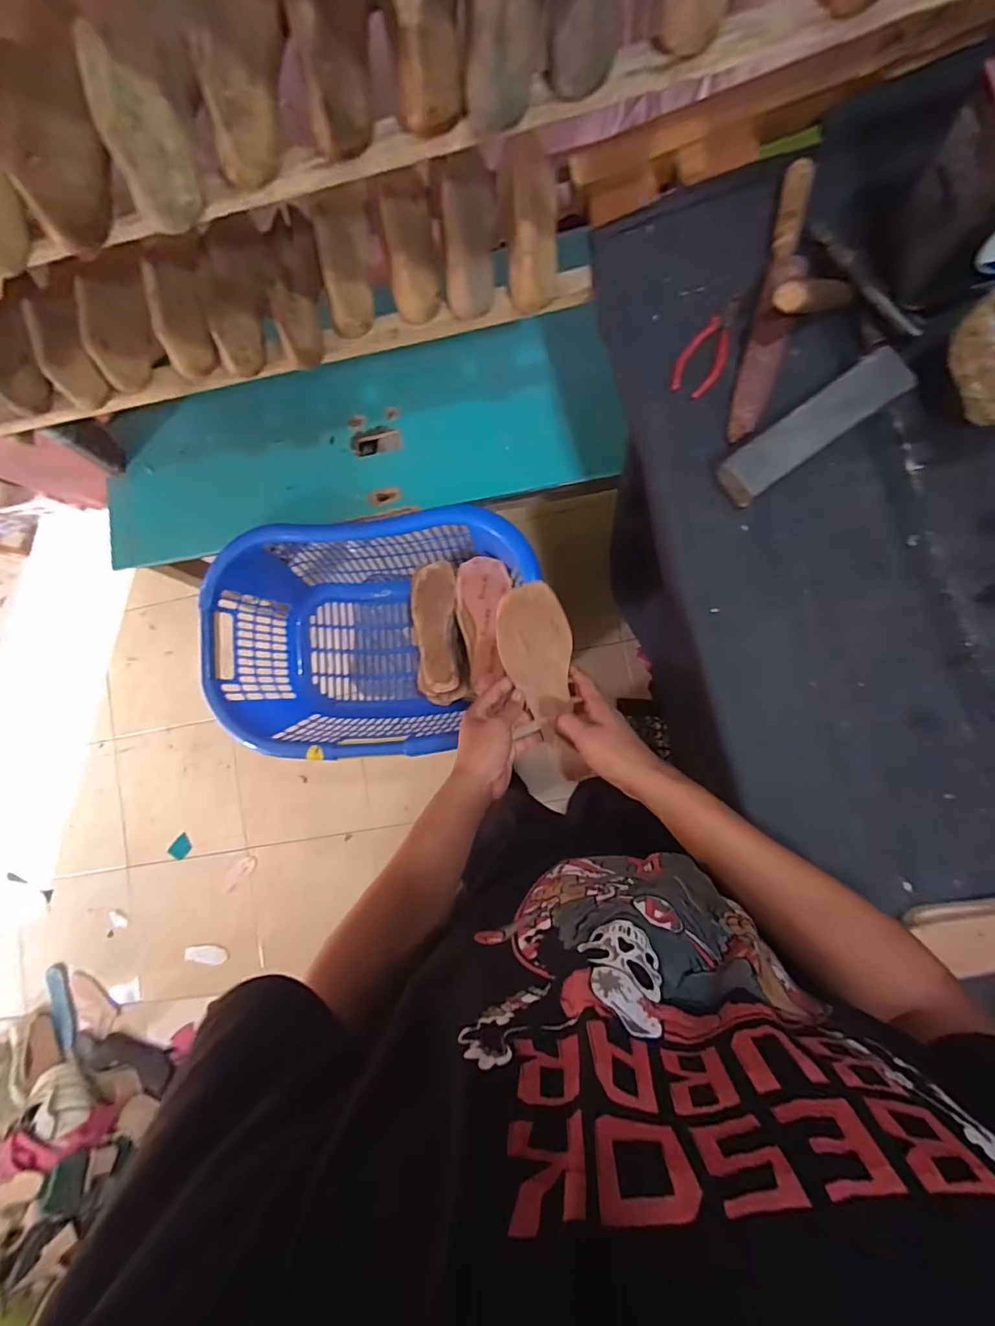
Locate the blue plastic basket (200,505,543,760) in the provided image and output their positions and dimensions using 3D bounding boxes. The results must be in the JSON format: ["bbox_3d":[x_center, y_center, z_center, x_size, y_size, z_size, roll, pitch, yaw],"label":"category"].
[{"bbox_3d":[-0.216,-0.045,0.999,0.584,0.255,0.414,-7,85,7],"label":"blue plastic basket"}]

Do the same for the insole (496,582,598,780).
[{"bbox_3d":[0.056,0.024,0.600,0.082,0.023,0.233,-14,87,6],"label":"insole"}]

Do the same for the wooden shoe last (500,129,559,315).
[{"bbox_3d":[0.040,-0.558,0.608,0.073,0.072,0.235,-3,85,7],"label":"wooden shoe last"}]

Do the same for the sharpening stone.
[{"bbox_3d":[0.324,-0.243,0.531,0.192,0.039,0.054,-36,82,4],"label":"sharpening stone"}]

